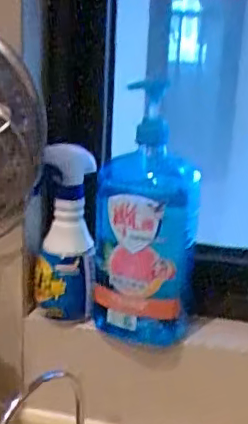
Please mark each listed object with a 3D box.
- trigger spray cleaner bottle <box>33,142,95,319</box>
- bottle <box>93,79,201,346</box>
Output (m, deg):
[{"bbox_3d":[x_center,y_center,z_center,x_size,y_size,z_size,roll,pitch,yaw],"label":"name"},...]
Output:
[{"bbox_3d":[-0.068,0.029,0.650,0.065,0.203,0.046,0,18,-8],"label":"trigger spray cleaner bottle"},{"bbox_3d":[0.023,0.008,0.621,0.107,0.274,0.068,3,18,1],"label":"bottle"}]

